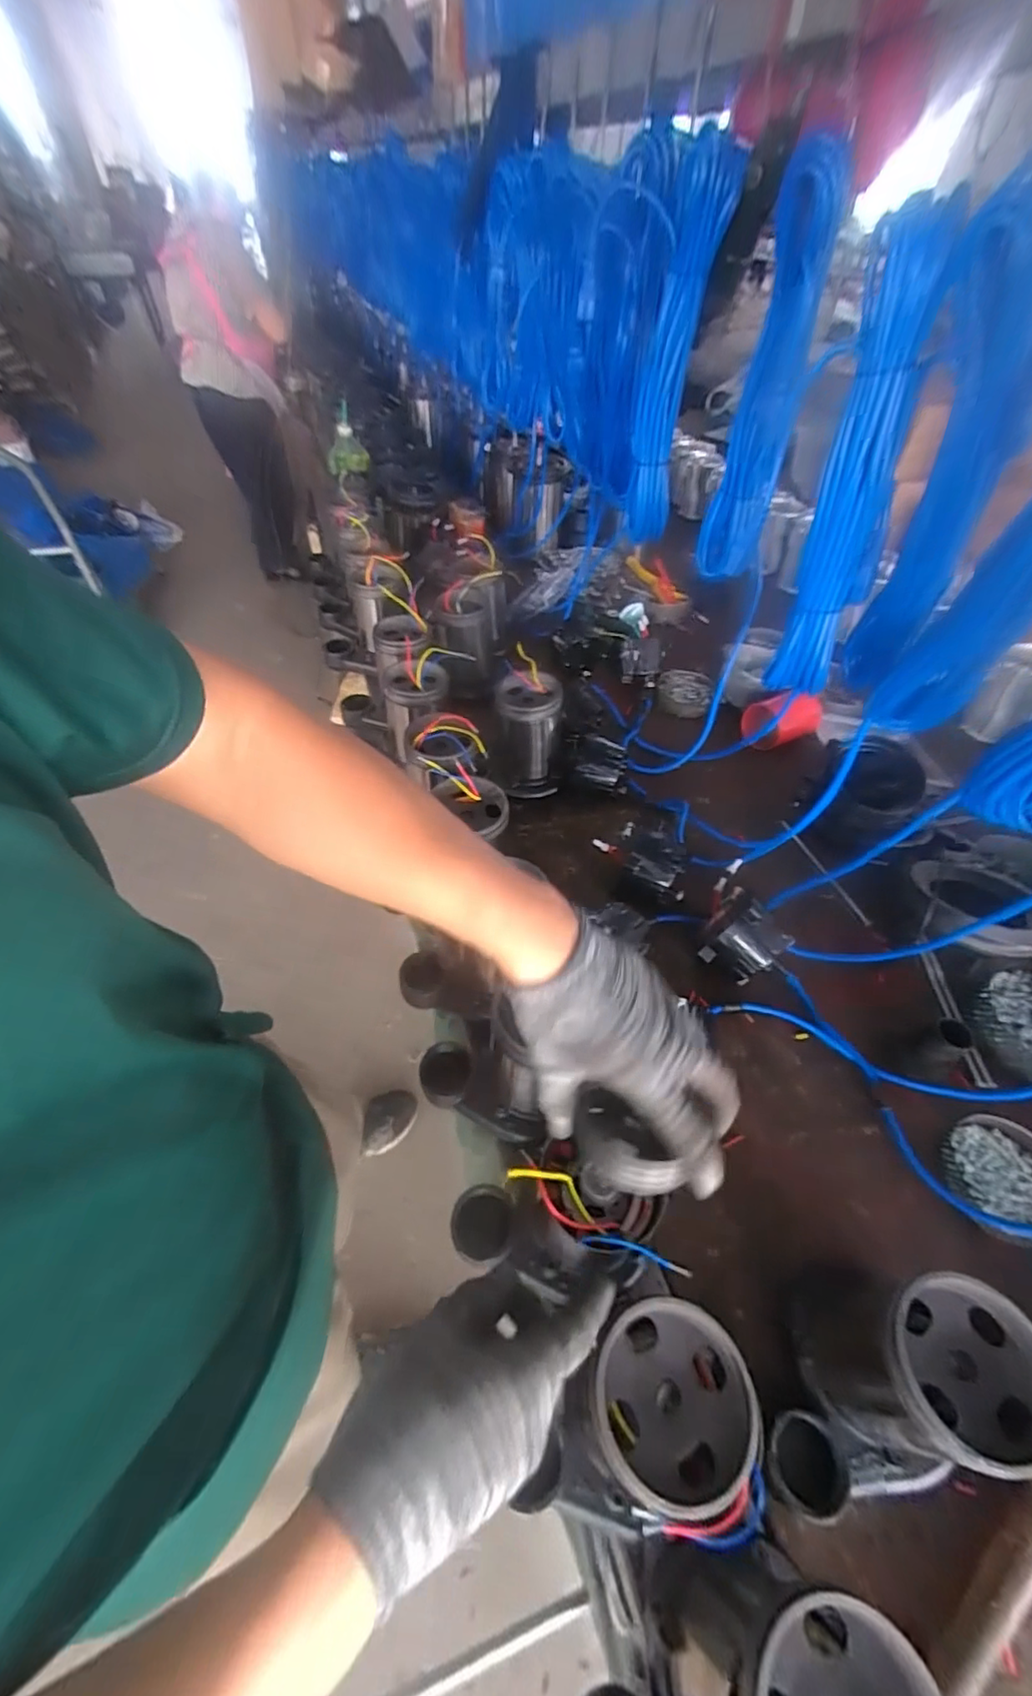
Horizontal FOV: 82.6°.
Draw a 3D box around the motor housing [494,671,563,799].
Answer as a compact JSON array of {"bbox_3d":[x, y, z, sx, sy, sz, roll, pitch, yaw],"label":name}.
[{"bbox_3d":[0.016,-0.157,0.837,0.090,0.151,0.098,1,48,-2],"label":"motor housing"}]

